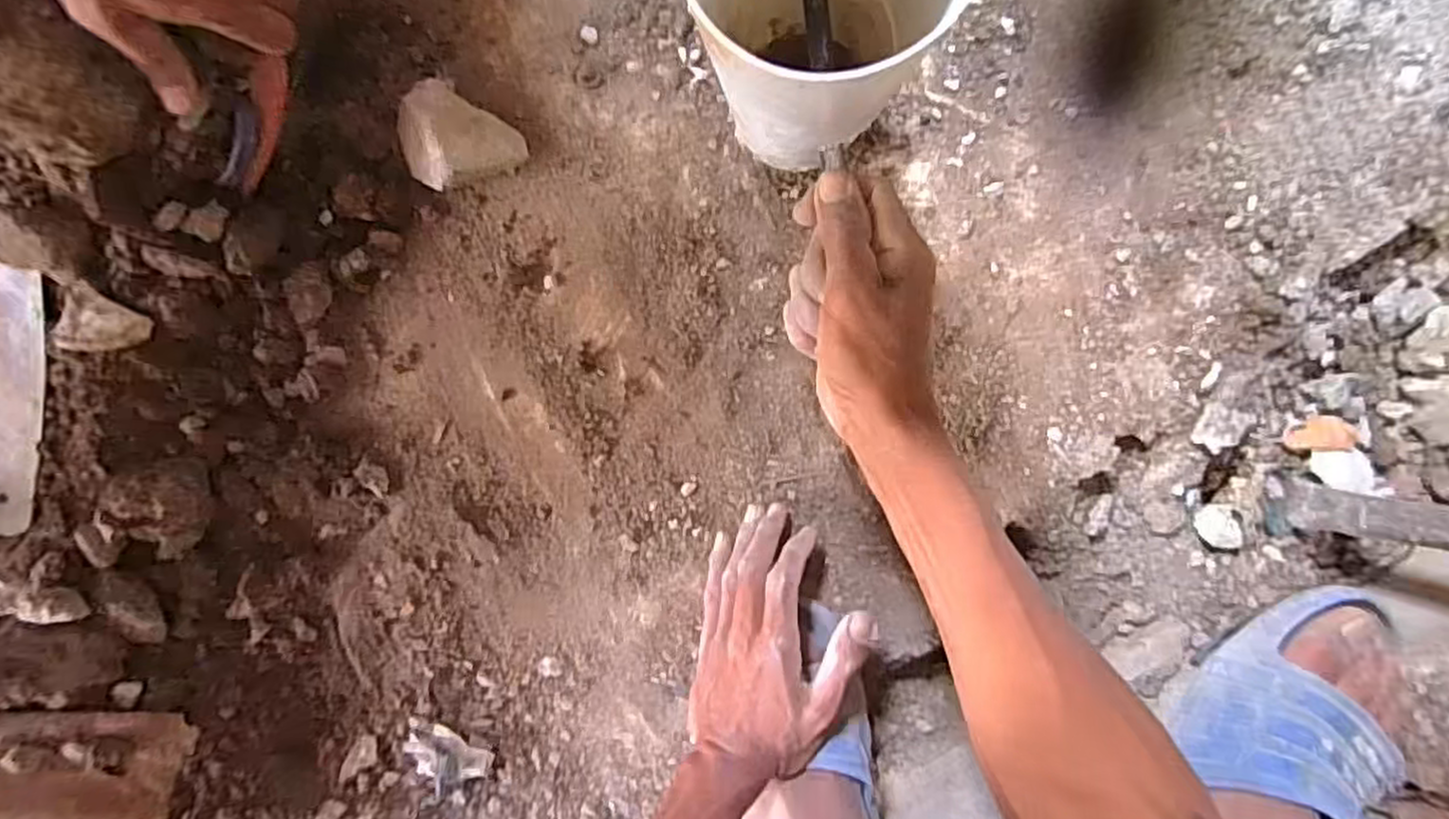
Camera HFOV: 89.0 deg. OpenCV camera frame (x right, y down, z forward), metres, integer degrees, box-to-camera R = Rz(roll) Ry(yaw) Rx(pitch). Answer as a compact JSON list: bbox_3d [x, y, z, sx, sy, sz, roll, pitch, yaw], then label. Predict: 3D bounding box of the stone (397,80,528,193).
[{"bbox_3d":[-0.188,-0.188,0.508,0.081,0.044,0.062,-23,95,8],"label":"stone"}]

